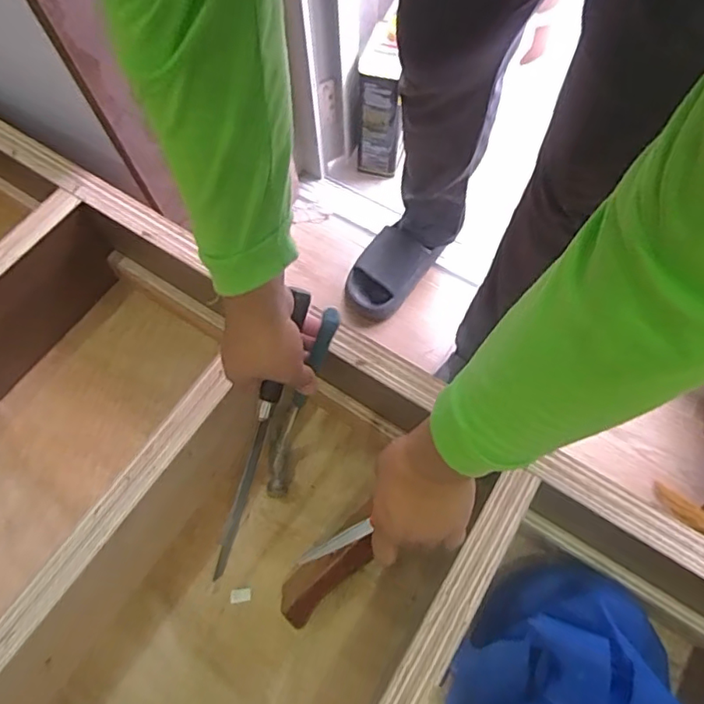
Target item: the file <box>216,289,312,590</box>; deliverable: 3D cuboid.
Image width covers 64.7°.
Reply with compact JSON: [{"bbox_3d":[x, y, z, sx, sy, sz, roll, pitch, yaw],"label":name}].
[{"bbox_3d":[-0.093,0.087,0.545,0.018,0.026,0.311,22,106,11],"label":"file"}]

